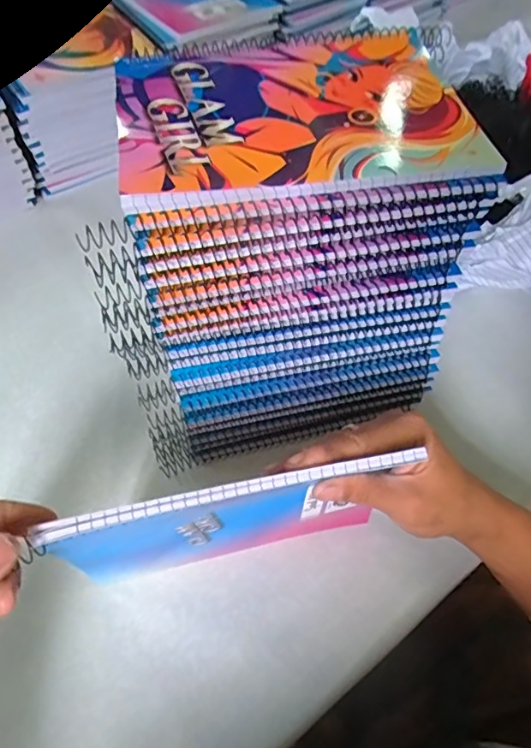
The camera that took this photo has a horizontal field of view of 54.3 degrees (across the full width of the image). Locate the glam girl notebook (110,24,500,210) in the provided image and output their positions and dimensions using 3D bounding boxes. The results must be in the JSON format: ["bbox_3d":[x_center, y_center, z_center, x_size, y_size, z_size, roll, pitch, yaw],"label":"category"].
[{"bbox_3d":[0.015,-0.157,0.300,0.193,0.011,0.159,-7,56,-7],"label":"glam girl notebook"}]

